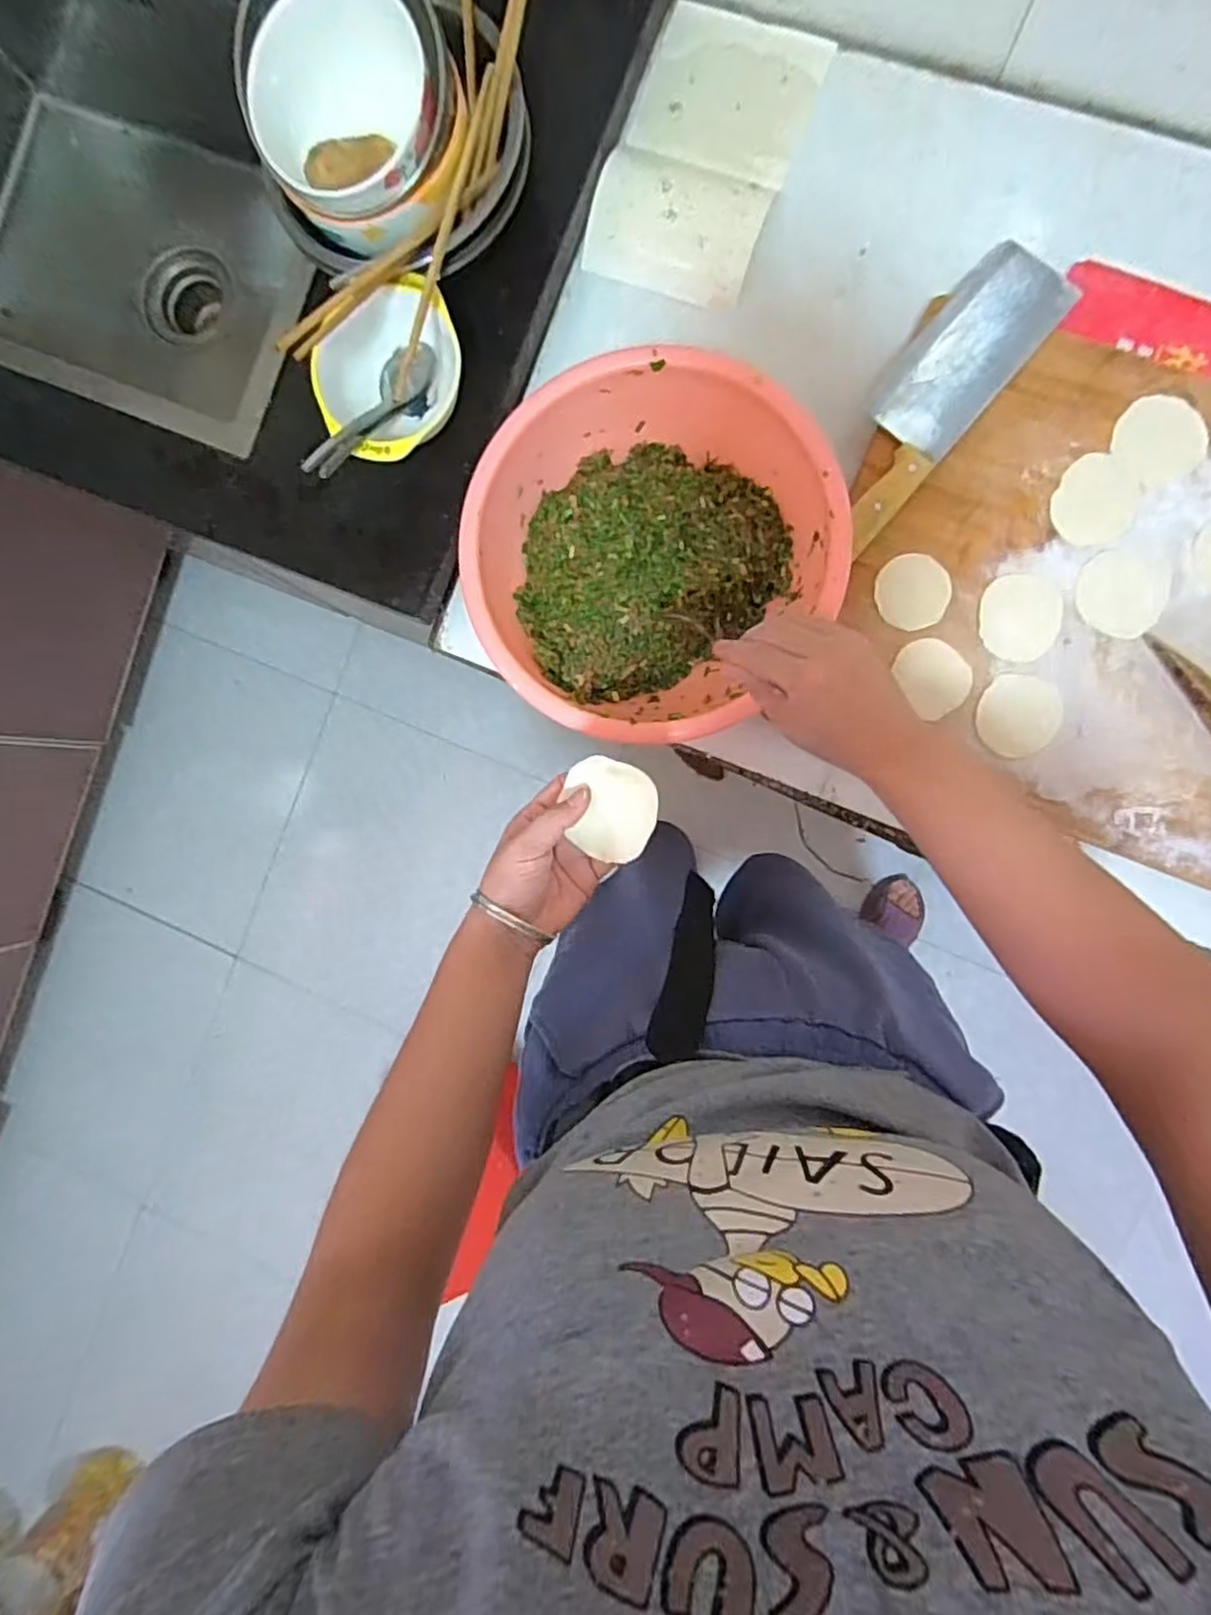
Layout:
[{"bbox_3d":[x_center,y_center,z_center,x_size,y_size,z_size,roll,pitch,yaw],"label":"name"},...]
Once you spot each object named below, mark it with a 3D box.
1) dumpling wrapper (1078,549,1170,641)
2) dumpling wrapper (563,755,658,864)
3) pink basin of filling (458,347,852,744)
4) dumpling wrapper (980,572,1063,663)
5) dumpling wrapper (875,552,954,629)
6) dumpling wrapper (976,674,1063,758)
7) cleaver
[{"bbox_3d":[0.421,-0.174,0.555,0.066,0.004,0.068,0,92,8],"label":"dumpling wrapper"},{"bbox_3d":[0.005,0.002,0.444,0.059,0.006,0.068,1,103,28],"label":"dumpling wrapper"},{"bbox_3d":[0.030,-0.203,0.561,0.271,0.096,0.279,0,88,3],"label":"pink basin of filling"},{"bbox_3d":[0.344,-0.158,0.563,0.062,0.004,0.070,-3,91,7],"label":"dumpling wrapper"},{"bbox_3d":[0.259,-0.181,0.574,0.059,0.004,0.060,-4,99,7],"label":"dumpling wrapper"},{"bbox_3d":[0.344,-0.076,0.567,0.063,0.004,0.063,0,92,9],"label":"dumpling wrapper"},{"bbox_3d":[0.266,-0.340,0.562,0.086,0.020,0.261,41,96,5],"label":"cleaver"}]

